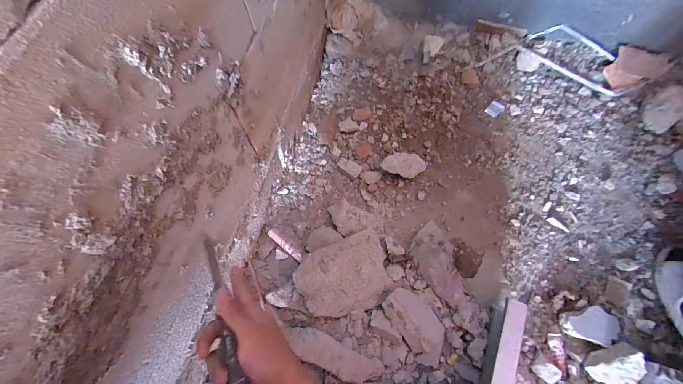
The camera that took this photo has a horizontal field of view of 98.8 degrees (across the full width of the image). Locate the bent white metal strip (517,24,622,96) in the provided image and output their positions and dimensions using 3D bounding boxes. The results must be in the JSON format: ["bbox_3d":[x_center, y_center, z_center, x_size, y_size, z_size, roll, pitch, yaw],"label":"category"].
[{"bbox_3d":[0.703,-0.404,0.871,0.323,0.065,0.124,34,73,12],"label":"bent white metal strip"}]

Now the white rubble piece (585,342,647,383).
[{"bbox_3d":[0.524,0.330,0.553,0.086,0.063,0.082,13,69,8],"label":"white rubble piece"}]

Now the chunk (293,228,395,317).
[{"bbox_3d":[0.010,0.176,0.610,0.191,0.039,0.144,-22,68,-7],"label":"chunk"}]

